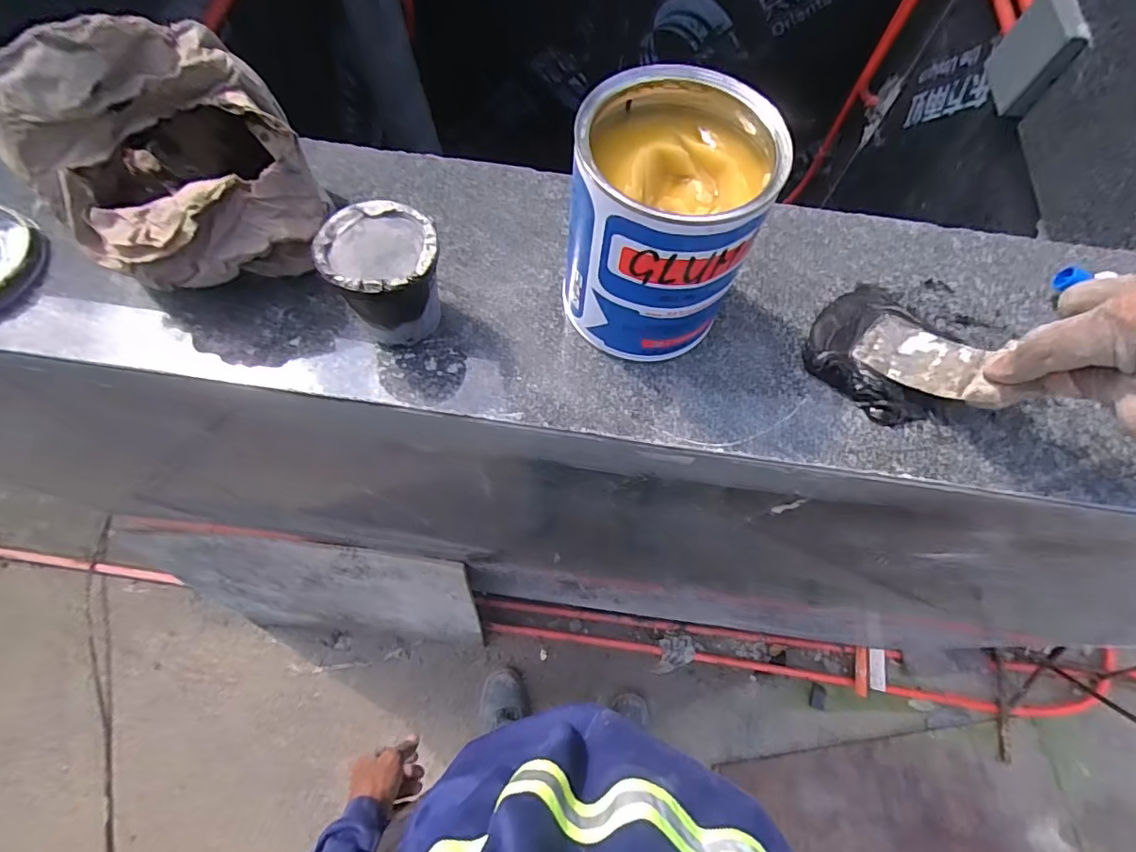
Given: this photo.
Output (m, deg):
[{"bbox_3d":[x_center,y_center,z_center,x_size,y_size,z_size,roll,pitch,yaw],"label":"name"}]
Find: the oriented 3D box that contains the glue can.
[{"bbox_3d":[0.054,-0.110,0.310,0.100,0.122,0.100,1,67,-3],"label":"glue can"}]

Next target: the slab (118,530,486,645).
[{"bbox_3d":[-0.489,0.360,1.132,0.598,0.568,0.024,6,55,-1],"label":"slab"}]

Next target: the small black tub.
[{"bbox_3d":[-0.104,-0.084,0.319,0.061,0.065,0.068,-18,69,-10],"label":"small black tub"}]

